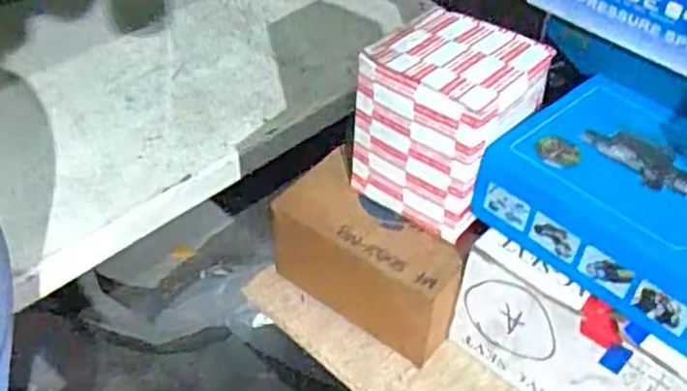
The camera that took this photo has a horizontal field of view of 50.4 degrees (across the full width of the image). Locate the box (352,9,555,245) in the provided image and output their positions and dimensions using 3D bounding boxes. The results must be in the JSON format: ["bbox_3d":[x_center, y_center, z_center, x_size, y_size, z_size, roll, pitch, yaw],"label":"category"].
[{"bbox_3d":[0.066,-0.049,0.465,0.093,0.100,0.090,31,53,26],"label":"box"}]

